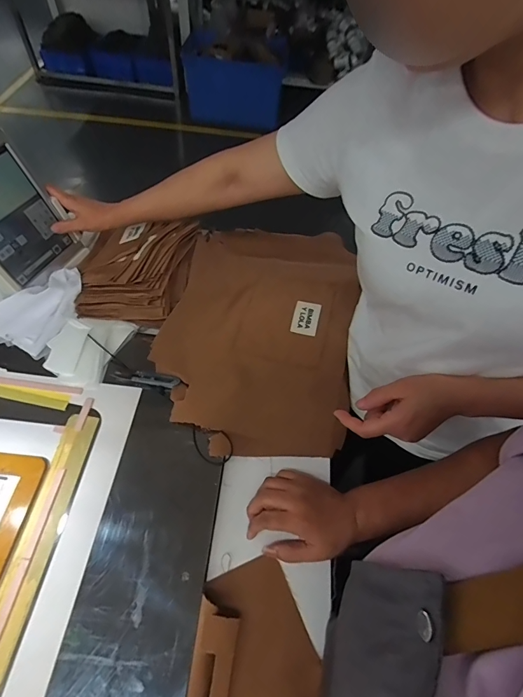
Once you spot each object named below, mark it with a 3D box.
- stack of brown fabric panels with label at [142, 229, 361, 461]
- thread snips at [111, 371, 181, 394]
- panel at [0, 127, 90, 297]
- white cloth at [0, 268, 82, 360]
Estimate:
[{"bbox_3d":[0.001,-0.034,0.594,0.292,0.031,0.391,10,67,0],"label":"stack of brown fabric panels with label"},{"bbox_3d":[-0.172,0.046,0.546,0.097,0.008,0.025,15,56,5],"label":"thread snips"},{"bbox_3d":[-0.389,-0.197,0.560,0.040,0.208,0.150,10,49,23],"label":"panel"},{"bbox_3d":[-0.352,-0.069,0.595,0.101,0.048,0.158,23,56,10],"label":"white cloth"}]

